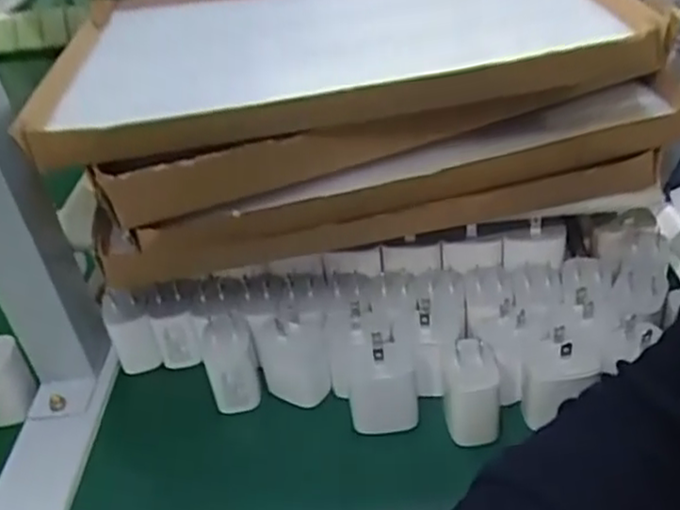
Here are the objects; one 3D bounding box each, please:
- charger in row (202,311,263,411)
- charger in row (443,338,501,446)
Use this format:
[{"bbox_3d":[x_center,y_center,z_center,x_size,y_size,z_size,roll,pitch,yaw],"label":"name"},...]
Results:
[{"bbox_3d":[-0.070,0.067,0.460,0.032,0.059,0.039,-13,36,-8],"label":"charger in row"},{"bbox_3d":[0.077,0.079,0.418,0.030,0.052,0.043,0,36,11],"label":"charger in row"}]

